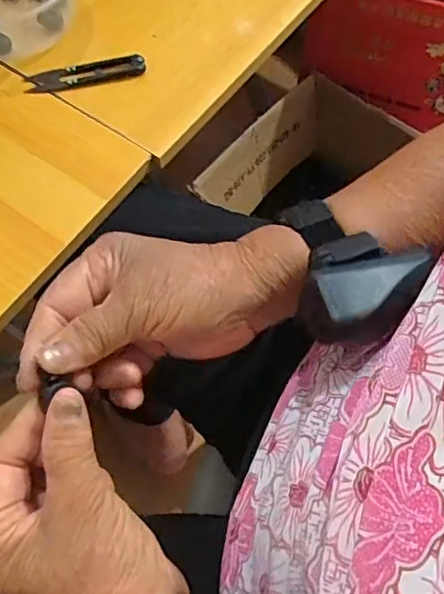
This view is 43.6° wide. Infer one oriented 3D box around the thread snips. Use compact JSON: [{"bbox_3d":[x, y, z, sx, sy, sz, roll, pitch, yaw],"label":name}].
[{"bbox_3d":[-0.116,-0.190,0.473,0.100,0.007,0.025,-12,65,-5],"label":"thread snips"}]

